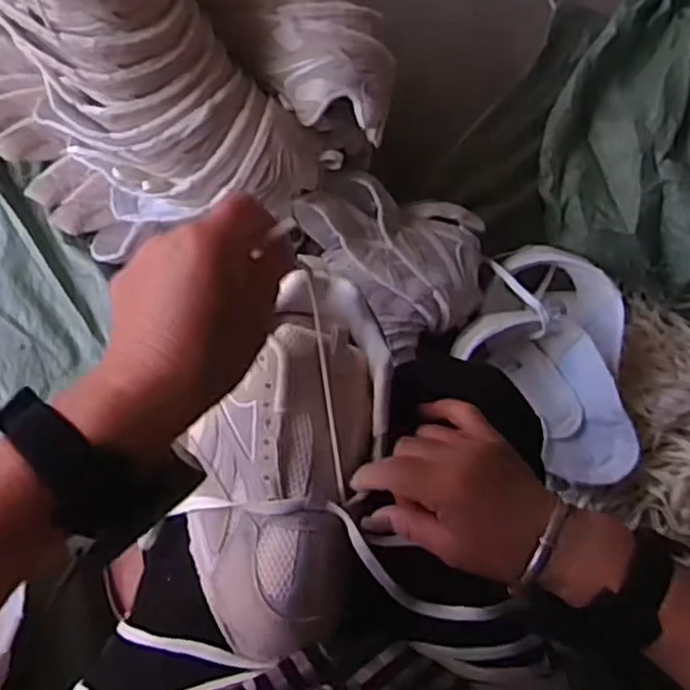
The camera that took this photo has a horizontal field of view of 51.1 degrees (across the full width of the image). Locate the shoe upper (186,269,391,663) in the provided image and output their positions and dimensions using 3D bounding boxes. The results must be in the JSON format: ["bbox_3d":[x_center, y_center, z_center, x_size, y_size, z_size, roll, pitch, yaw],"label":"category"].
[{"bbox_3d":[-0.043,0.068,0.466,0.120,0.075,0.236,12,82,4],"label":"shoe upper"}]

